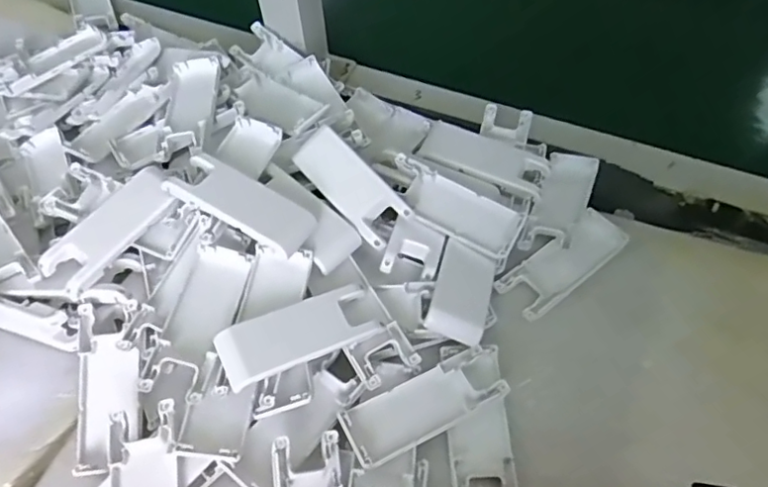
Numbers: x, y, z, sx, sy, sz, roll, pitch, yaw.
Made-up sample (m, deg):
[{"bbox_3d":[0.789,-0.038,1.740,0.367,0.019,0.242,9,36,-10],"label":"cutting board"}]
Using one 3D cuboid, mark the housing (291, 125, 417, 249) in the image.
[{"bbox_3d":[-0.025,-0.044,0.436,0.100,0.009,0.041,43,97,19],"label":"housing"}]

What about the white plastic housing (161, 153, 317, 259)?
[{"bbox_3d":[-0.098,-0.028,0.406,0.099,0.018,0.039,25,61,16],"label":"white plastic housing"}]

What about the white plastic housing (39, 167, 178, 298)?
[{"bbox_3d":[-0.187,-0.012,0.407,0.043,0.015,0.097,36,65,21],"label":"white plastic housing"}]

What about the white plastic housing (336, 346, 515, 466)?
[{"bbox_3d":[0.025,0.102,0.374,0.102,0.015,0.038,-24,60,-14],"label":"white plastic housing"}]

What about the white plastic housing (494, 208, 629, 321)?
[{"bbox_3d":[0.134,0.013,0.438,0.103,0.010,0.040,-33,62,-18],"label":"white plastic housing"}]

